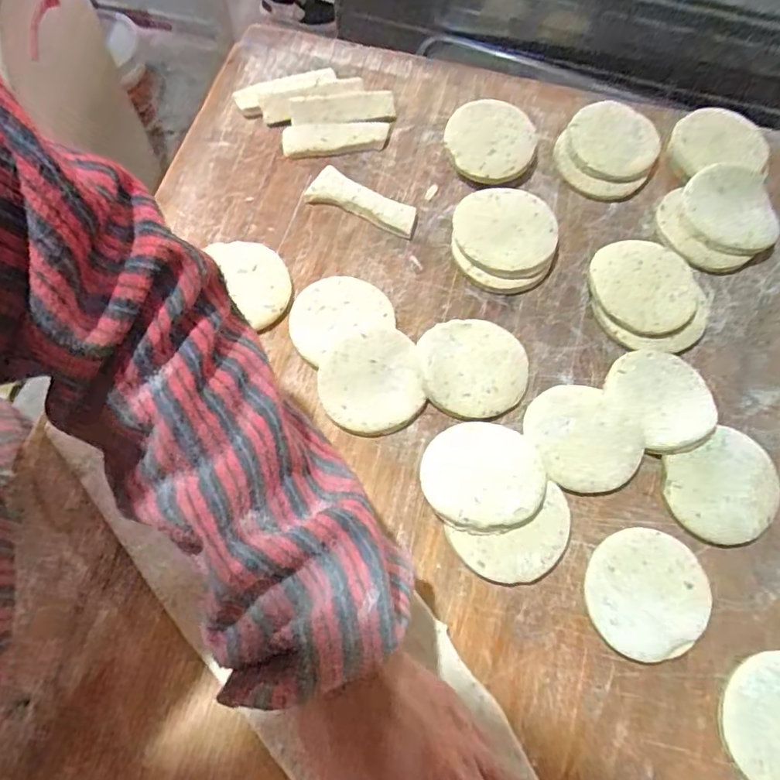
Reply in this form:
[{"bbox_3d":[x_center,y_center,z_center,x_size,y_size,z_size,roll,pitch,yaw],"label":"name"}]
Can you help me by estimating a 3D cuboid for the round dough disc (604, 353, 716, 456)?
[{"bbox_3d":[0.192,0.003,0.387,0.065,0.009,0.072,-26,72,-10],"label":"round dough disc"}]

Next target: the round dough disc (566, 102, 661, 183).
[{"bbox_3d":[0.182,-0.205,0.463,0.068,0.011,0.073,0,79,2],"label":"round dough disc"}]

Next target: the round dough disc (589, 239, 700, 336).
[{"bbox_3d":[0.187,-0.077,0.414,0.078,0.007,0.067,34,80,15],"label":"round dough disc"}]

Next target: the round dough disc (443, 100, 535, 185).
[{"bbox_3d":[0.082,-0.205,0.463,0.071,0.010,0.079,7,73,3],"label":"round dough disc"}]

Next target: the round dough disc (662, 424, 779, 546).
[{"bbox_3d":[0.221,0.066,0.373,0.074,0.014,0.066,-26,72,-10],"label":"round dough disc"}]

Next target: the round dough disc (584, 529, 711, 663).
[{"bbox_3d":[0.158,0.126,0.349,0.070,0.013,0.075,0,69,-1],"label":"round dough disc"}]

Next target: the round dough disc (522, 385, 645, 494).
[{"bbox_3d":[0.130,0.032,0.381,0.068,0.018,0.074,0,69,-1],"label":"round dough disc"}]

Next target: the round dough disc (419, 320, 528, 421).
[{"bbox_3d":[0.061,-0.015,0.401,0.075,0.016,0.072,0,69,-1],"label":"round dough disc"}]

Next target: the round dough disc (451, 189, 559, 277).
[{"bbox_3d":[0.088,-0.122,0.430,0.076,0.009,0.075,-2,67,5],"label":"round dough disc"}]

